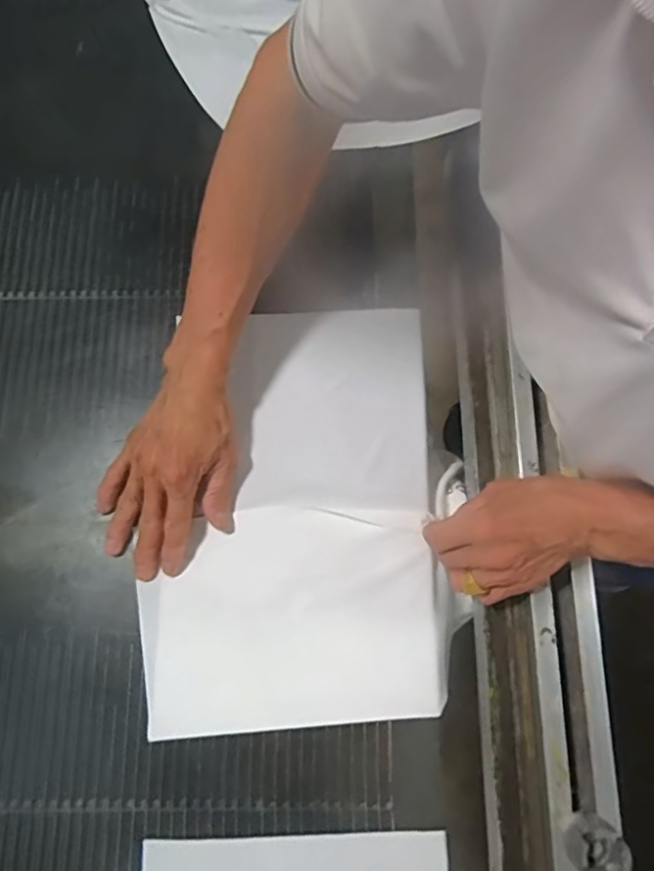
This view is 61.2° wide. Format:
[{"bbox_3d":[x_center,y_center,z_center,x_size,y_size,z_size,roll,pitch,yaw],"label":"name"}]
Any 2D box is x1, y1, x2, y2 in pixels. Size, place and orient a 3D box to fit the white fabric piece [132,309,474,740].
[{"bbox_3d":[-0.031,0.061,0.480,0.253,0.011,0.345,-6,77,-1],"label":"white fabric piece"}]

